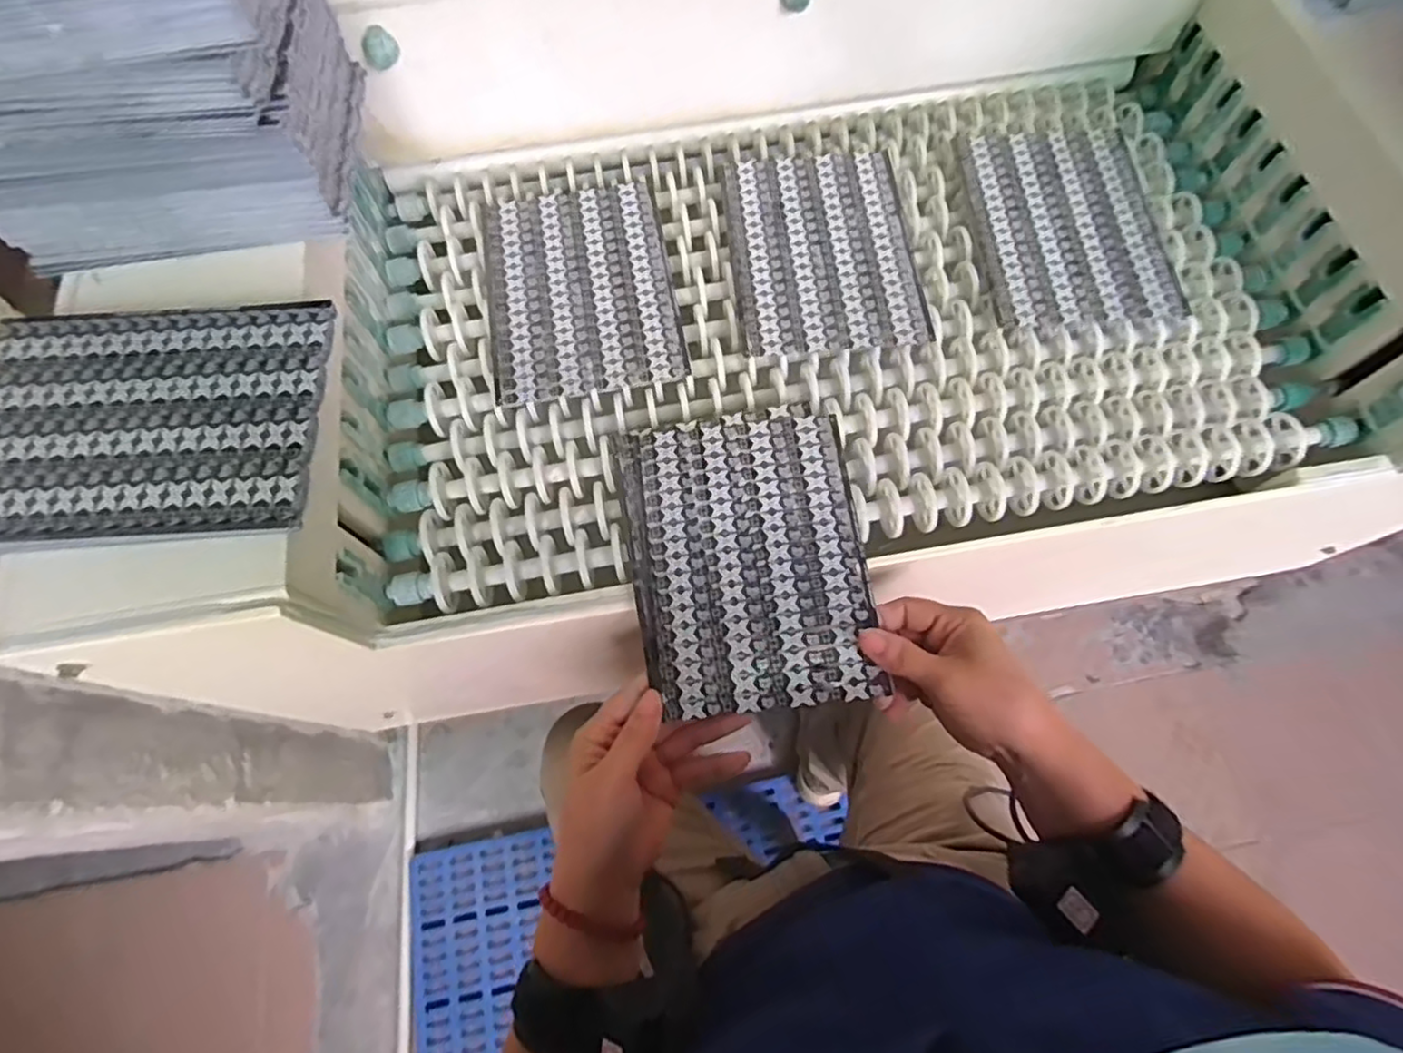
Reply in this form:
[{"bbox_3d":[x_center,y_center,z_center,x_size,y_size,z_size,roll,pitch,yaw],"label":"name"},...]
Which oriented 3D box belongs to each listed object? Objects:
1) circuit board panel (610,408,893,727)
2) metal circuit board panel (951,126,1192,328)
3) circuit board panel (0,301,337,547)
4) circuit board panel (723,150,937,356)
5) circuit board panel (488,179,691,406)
[{"bbox_3d":[0.029,0.016,0.442,0.150,0.008,0.200,-7,70,-3],"label":"circuit board panel"},{"bbox_3d":[0.293,-0.246,0.541,0.142,0.012,0.196,-3,69,0],"label":"metal circuit board panel"},{"bbox_3d":[-0.310,-0.061,0.371,0.191,0.008,0.143,-2,70,-2],"label":"circuit board panel"},{"bbox_3d":[0.098,-0.222,0.535,0.141,0.008,0.192,-5,69,-1],"label":"circuit board panel"},{"bbox_3d":[-0.095,-0.190,0.525,0.140,0.007,0.194,-10,69,-2],"label":"circuit board panel"}]

